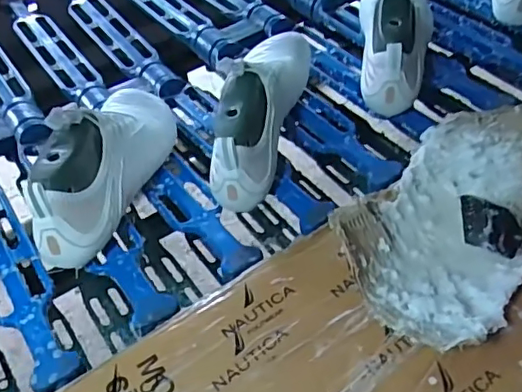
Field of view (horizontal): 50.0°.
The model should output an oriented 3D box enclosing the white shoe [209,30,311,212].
[{"bbox_3d":[0.007,-0.113,0.637,0.083,0.103,0.268,4,47,10],"label":"white shoe"}]

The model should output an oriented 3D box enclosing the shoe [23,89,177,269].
[{"bbox_3d":[-0.155,-0.057,0.595,0.092,0.110,0.284,-2,46,4],"label":"shoe"}]

